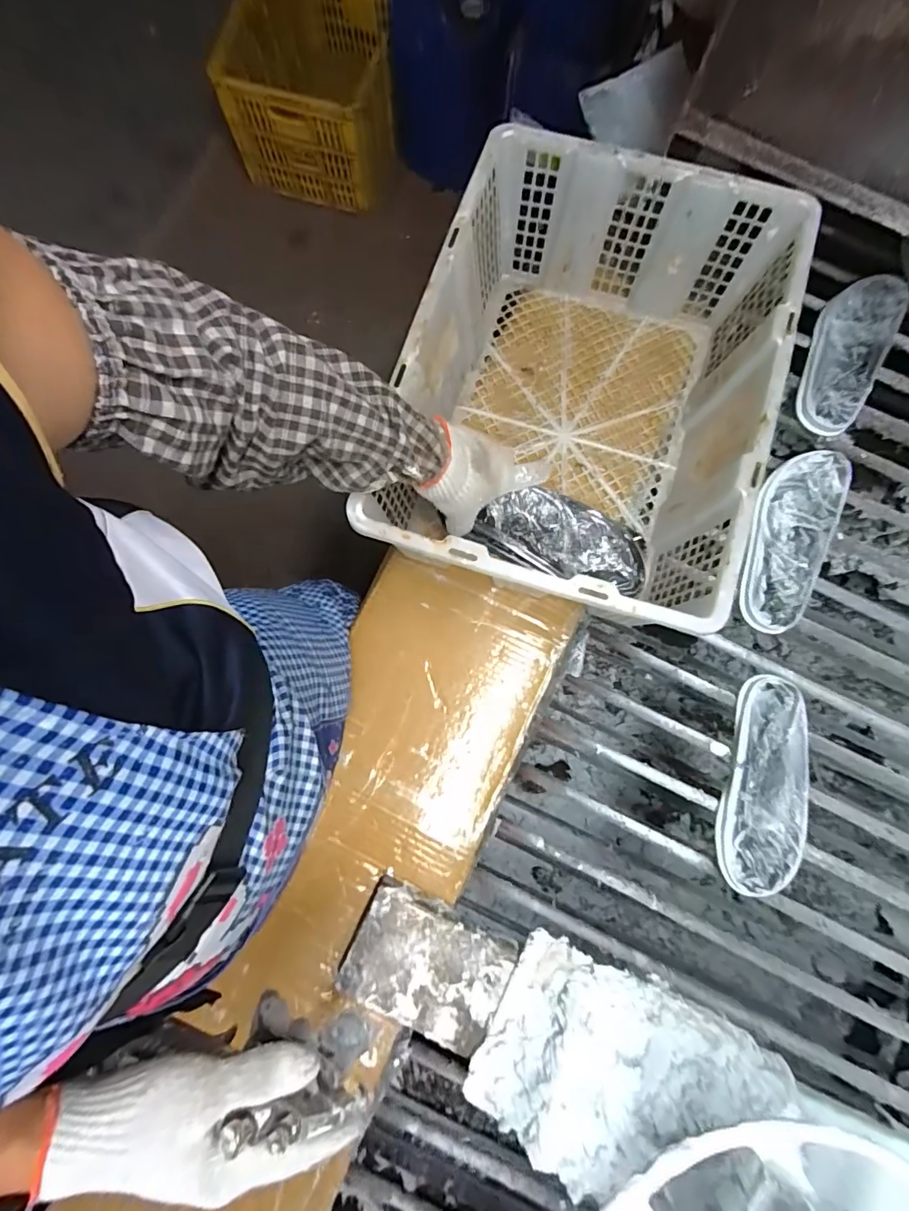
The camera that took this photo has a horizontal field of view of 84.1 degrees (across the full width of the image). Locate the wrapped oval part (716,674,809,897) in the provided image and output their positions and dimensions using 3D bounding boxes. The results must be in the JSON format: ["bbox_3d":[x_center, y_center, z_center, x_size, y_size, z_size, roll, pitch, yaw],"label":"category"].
[{"bbox_3d":[0.374,0.209,0.598,0.096,0.023,0.245,13,80,2],"label":"wrapped oval part"}]

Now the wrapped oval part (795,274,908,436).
[{"bbox_3d":[0.552,-0.360,0.708,0.092,0.030,0.252,27,81,4],"label":"wrapped oval part"}]

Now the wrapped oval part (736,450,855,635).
[{"bbox_3d":[0.437,-0.088,0.655,0.101,0.021,0.248,20,80,3],"label":"wrapped oval part"}]

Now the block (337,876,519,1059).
[{"bbox_3d":[-0.029,0.377,0.530,0.158,0.032,0.113,27,81,4],"label":"block"}]

